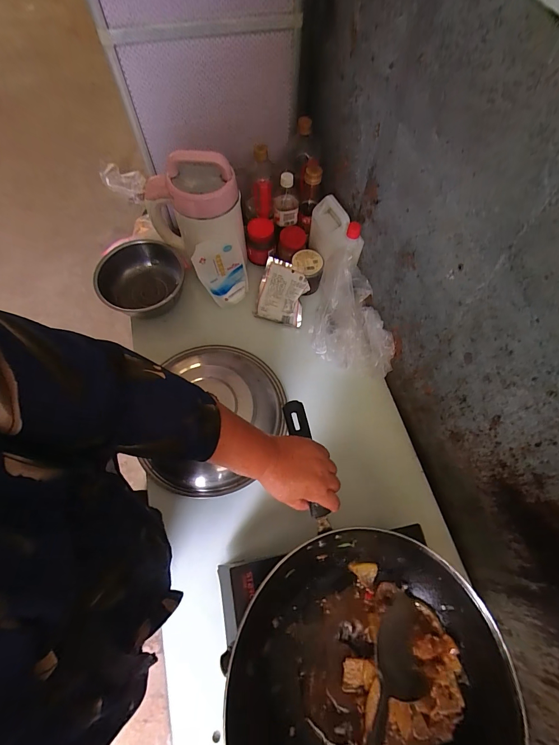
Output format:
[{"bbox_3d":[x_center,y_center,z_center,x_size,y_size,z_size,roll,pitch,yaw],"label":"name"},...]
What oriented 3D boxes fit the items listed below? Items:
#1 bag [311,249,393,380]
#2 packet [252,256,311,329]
[{"bbox_3d":[0.176,-0.134,0.787,0.178,0.202,0.236,2,65,-2],"label":"bag"},{"bbox_3d":[0.010,-0.211,0.882,0.130,0.030,0.158,18,110,8],"label":"packet"}]

